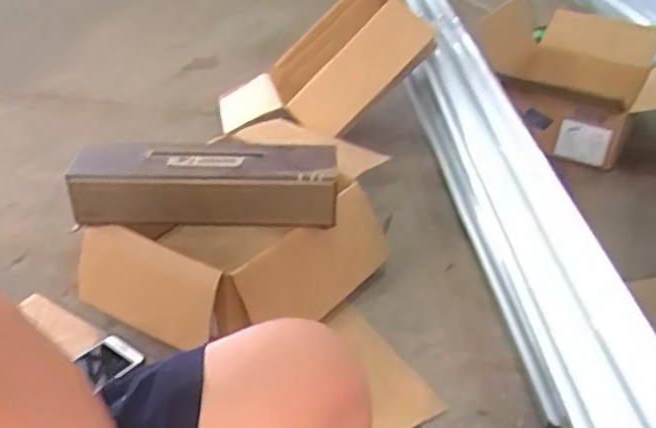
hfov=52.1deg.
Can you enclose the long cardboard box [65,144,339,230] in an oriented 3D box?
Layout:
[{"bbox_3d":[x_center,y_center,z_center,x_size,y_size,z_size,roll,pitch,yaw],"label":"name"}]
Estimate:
[{"bbox_3d":[-0.179,-0.051,0.999,0.386,0.090,0.116,1,32,-1],"label":"long cardboard box"}]

